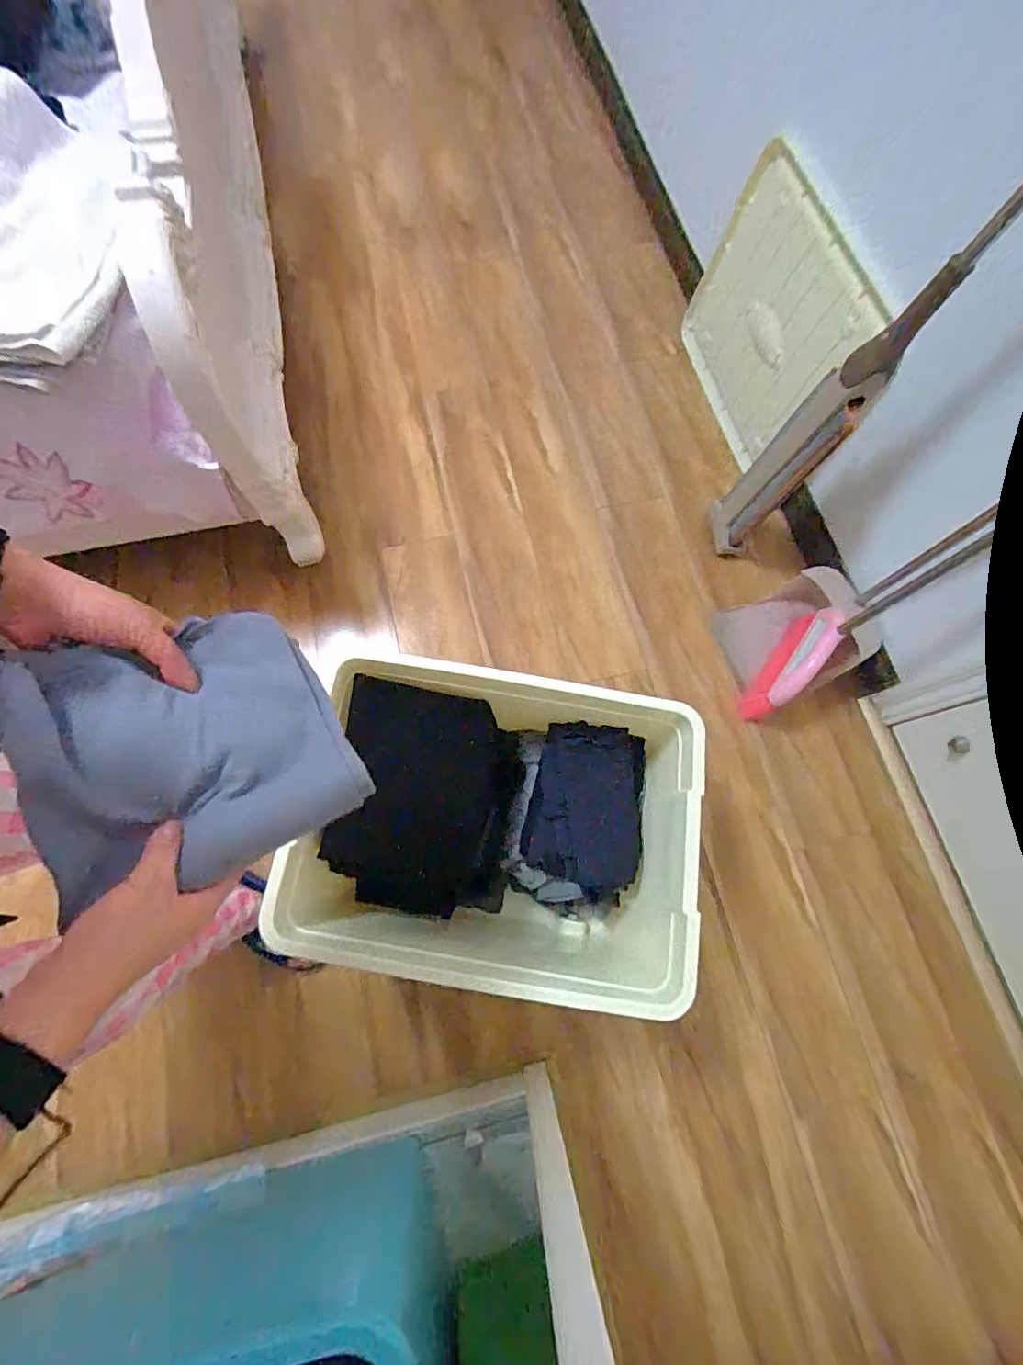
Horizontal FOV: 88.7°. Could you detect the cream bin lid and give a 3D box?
[{"bbox_3d":[0.537,-0.780,1.133,0.052,0.405,0.432,-19,81,-13],"label":"cream bin lid"}]

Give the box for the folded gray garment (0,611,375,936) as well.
[{"bbox_3d":[-0.230,0.042,0.369,0.198,0.047,0.194,-28,73,-25],"label":"folded gray garment"}]

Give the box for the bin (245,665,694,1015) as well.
[{"bbox_3d":[-0.010,0.220,0.822,0.546,0.273,0.398,9,74,1],"label":"bin"}]

